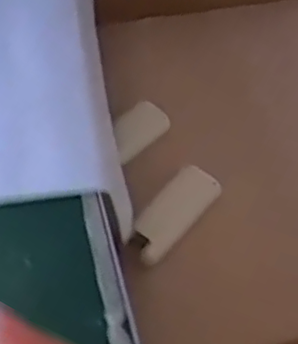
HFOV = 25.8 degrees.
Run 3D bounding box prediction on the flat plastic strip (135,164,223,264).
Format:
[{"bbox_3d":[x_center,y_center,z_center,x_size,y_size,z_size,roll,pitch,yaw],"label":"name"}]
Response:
[{"bbox_3d":[0.021,0.039,0.602,0.043,0.107,0.008,39,28,5],"label":"flat plastic strip"}]

